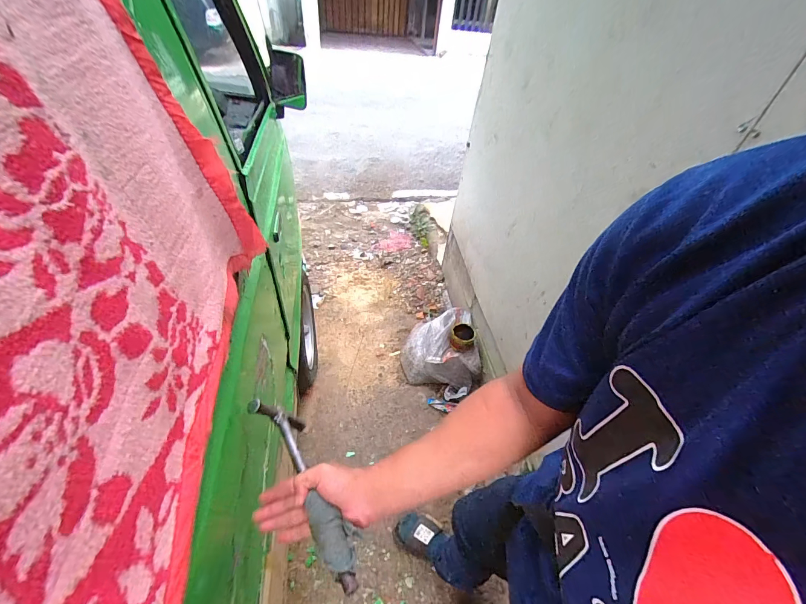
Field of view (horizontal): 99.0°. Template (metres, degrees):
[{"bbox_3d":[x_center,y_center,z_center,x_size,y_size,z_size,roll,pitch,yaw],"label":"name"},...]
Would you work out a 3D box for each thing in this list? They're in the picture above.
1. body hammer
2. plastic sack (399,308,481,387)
[{"bbox_3d":[-0.121,0.218,0.426,0.054,0.038,0.252,-22,45,-28],"label":"body hammer"},{"bbox_3d":[0.178,0.199,1.640,0.343,0.256,0.376,10,43,4],"label":"plastic sack"}]

